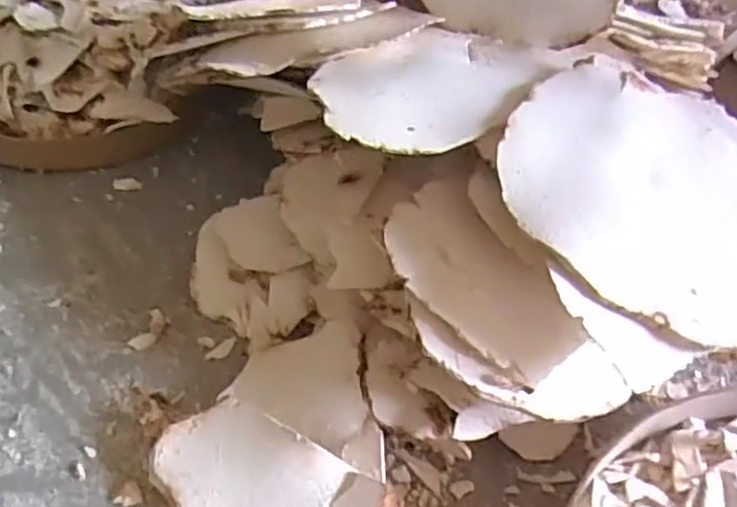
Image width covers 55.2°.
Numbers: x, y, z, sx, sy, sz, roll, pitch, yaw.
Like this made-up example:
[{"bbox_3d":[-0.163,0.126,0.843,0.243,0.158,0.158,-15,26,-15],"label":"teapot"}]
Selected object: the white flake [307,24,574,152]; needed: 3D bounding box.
[{"bbox_3d":[0.039,-0.114,0.462,0.158,0.022,0.124,-32,56,-23],"label":"white flake"}]

